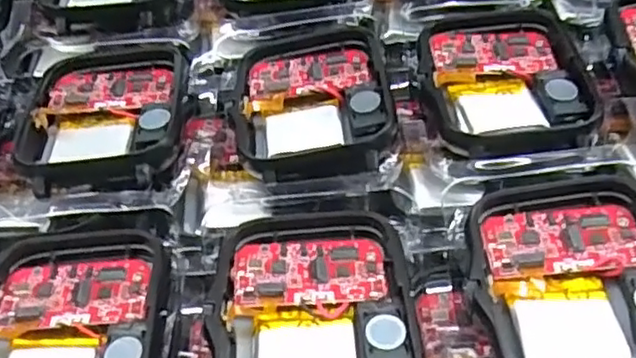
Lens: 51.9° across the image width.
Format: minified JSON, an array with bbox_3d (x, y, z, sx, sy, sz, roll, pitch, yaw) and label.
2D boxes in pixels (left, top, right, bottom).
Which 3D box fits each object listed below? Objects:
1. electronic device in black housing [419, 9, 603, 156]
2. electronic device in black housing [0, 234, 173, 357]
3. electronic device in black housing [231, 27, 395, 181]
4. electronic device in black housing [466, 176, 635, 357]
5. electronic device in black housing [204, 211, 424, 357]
[{"bbox_3d":[0.045,-0.026,0.159,0.040,0.005,0.045,-7,51,-1],"label":"electronic device in black housing"},{"bbox_3d":[-0.048,0.029,0.125,0.037,0.007,0.046,0,52,4],"label":"electronic device in black housing"},{"bbox_3d":[-0.002,-0.020,0.158,0.035,0.006,0.048,-3,52,2],"label":"electronic device in black housing"},{"bbox_3d":[0.049,0.019,0.123,0.038,0.005,0.043,-6,51,0],"label":"electronic device in black housing"},{"bbox_3d":[-0.001,0.024,0.124,0.037,0.006,0.045,-4,51,1],"label":"electronic device in black housing"}]

